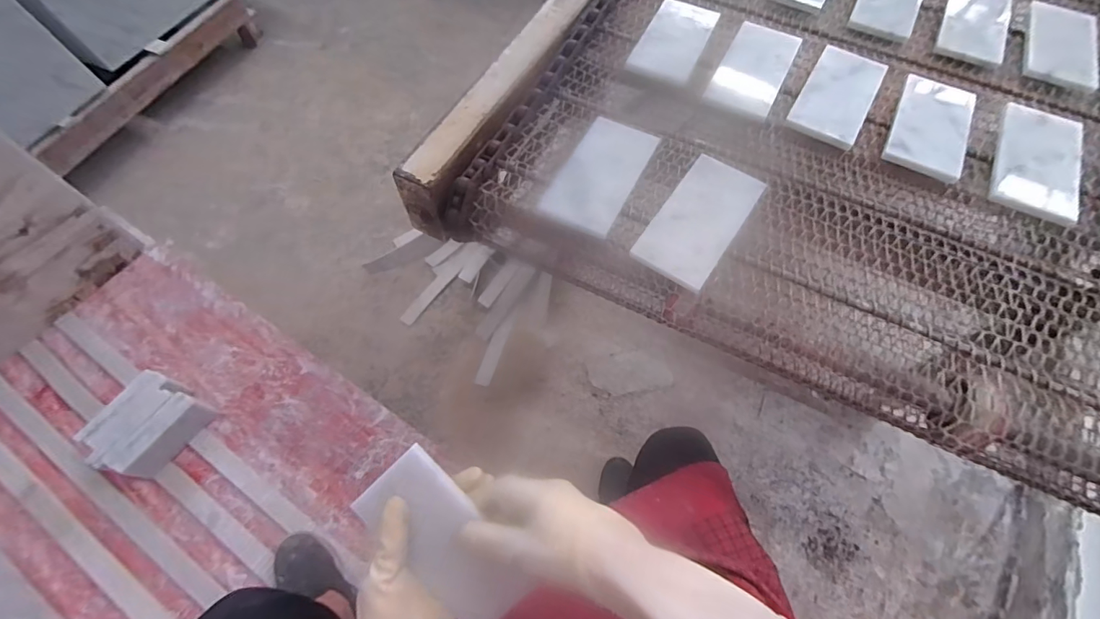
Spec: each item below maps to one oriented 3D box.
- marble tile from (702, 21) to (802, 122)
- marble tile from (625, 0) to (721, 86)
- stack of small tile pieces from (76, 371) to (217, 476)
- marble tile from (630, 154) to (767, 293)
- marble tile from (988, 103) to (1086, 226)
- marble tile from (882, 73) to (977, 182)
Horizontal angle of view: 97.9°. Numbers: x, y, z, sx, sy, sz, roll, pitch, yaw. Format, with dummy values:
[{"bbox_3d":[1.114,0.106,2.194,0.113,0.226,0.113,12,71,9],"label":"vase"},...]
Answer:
[{"bbox_3d":[0.247,-0.291,0.579,0.076,0.004,0.149,27,71,8],"label":"marble tile"},{"bbox_3d":[0.158,-0.339,0.602,0.077,0.012,0.154,22,63,11],"label":"marble tile"},{"bbox_3d":[-0.745,0.214,0.885,0.129,0.084,0.163,29,64,15],"label":"stack of small tile pieces"},{"bbox_3d":[0.151,-0.091,0.480,0.076,0.007,0.147,34,72,8],"label":"marble tile"},{"bbox_3d":[0.523,-0.158,0.511,0.080,0.014,0.161,26,66,15],"label":"marble tile"},{"bbox_3d":[0.429,-0.208,0.538,0.076,0.009,0.157,26,64,13],"label":"marble tile"}]

